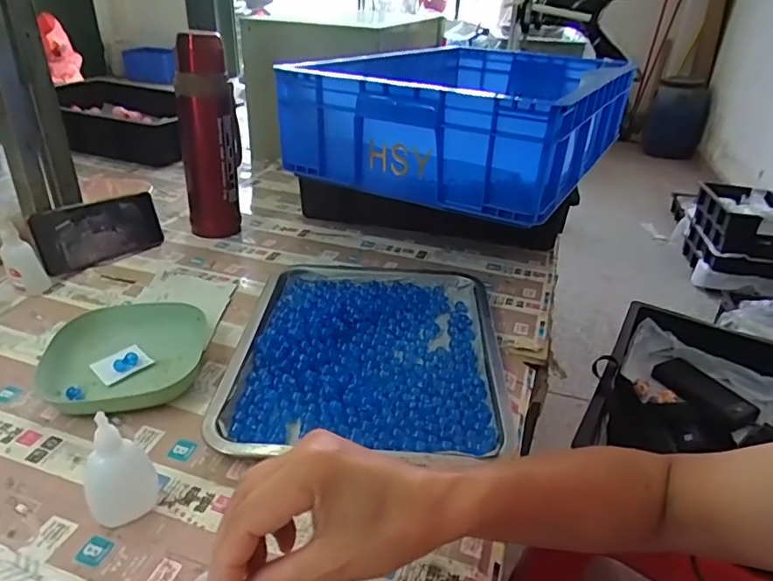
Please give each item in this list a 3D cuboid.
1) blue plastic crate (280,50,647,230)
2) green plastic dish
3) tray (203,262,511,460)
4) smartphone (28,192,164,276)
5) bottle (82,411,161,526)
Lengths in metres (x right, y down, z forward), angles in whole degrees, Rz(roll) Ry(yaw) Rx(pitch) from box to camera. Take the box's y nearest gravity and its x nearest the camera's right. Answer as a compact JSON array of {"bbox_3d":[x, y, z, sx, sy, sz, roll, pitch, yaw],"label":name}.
[{"bbox_3d":[0.168,-0.317,0.925,0.395,0.140,0.654,17,31,24],"label":"blue plastic crate"},{"bbox_3d":[-0.256,0.064,0.531,0.144,0.036,0.128,-5,32,-15],"label":"green plastic dish"},{"bbox_3d":[-0.018,0.058,0.568,0.262,0.034,0.310,3,30,-1],"label":"tray"},{"bbox_3d":[-0.374,-0.078,0.714,0.005,0.078,0.167,-1,18,34],"label":"smartphone"},{"bbox_3d":[-0.193,0.124,0.389,0.047,0.085,0.045,-14,35,-28],"label":"bottle"}]

